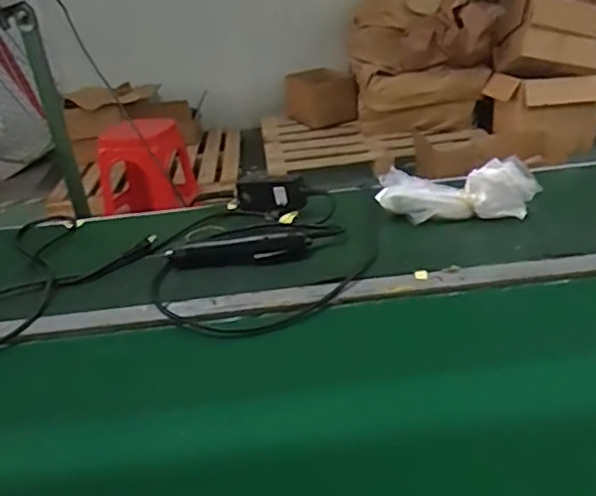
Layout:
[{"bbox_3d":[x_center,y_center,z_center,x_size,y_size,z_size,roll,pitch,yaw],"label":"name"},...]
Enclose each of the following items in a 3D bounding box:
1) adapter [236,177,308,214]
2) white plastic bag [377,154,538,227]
[{"bbox_3d":[-0.047,-0.087,0.989,0.124,0.052,0.025,6,30,21],"label":"adapter"},{"bbox_3d":[0.232,-0.086,0.914,0.223,0.075,0.078,5,30,21],"label":"white plastic bag"}]

